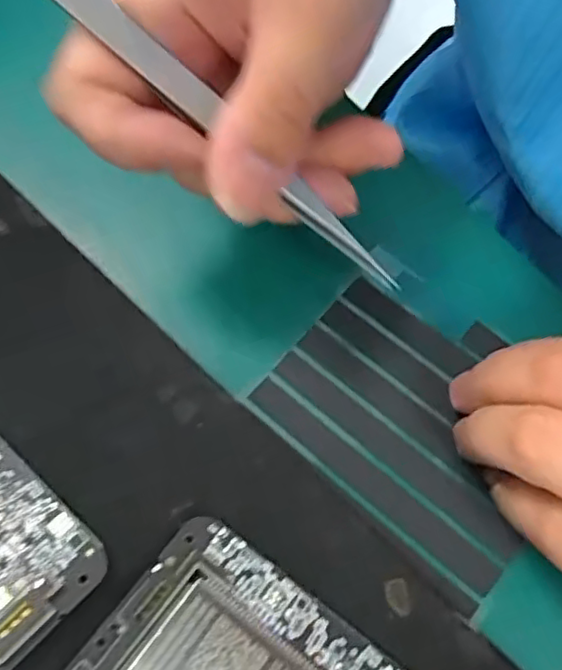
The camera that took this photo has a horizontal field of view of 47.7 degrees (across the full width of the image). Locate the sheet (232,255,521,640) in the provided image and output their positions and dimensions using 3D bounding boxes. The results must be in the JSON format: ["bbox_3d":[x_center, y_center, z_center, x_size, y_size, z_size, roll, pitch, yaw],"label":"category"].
[{"bbox_3d":[0.044,0.026,0.201,0.093,0.005,0.073,42,75,17],"label":"sheet"}]

